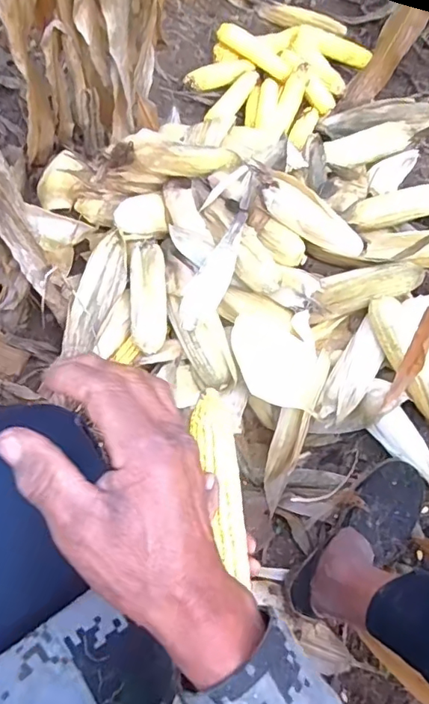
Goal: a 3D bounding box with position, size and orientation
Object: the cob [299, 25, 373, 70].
[{"bbox_3d":[0.301,-0.756,1.277,0.186,0.044,0.054,19,64,-8],"label":"cob"}]

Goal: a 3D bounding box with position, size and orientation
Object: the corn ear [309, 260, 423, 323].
[{"bbox_3d":[0.255,-0.111,0.890,0.199,0.044,0.066,-19,65,6],"label":"corn ear"}]

